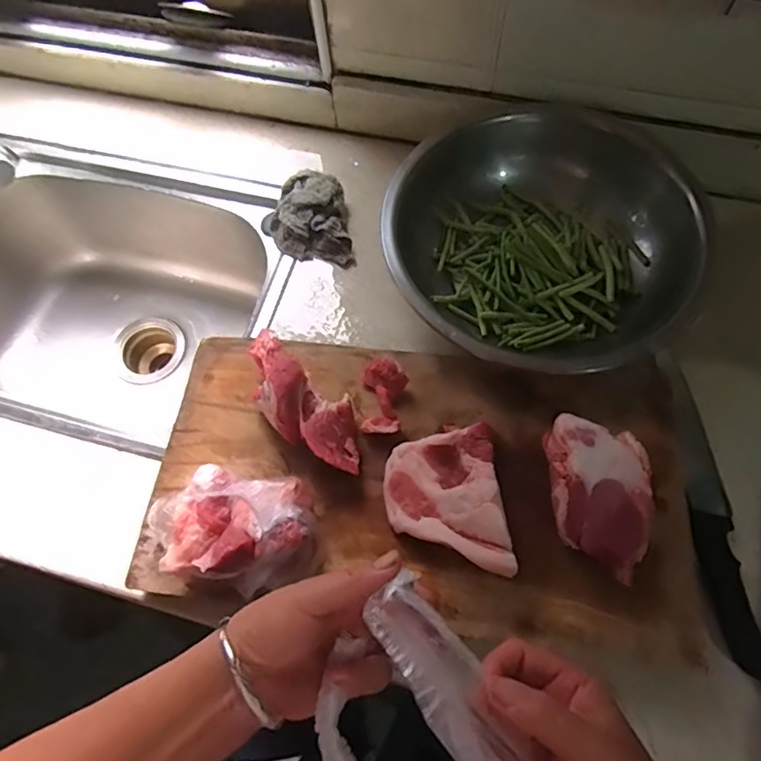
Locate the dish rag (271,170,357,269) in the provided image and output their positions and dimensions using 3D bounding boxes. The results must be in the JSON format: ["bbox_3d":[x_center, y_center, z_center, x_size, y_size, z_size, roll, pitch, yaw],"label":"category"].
[{"bbox_3d":[-0.079,-0.179,0.604,0.083,0.046,0.107,-8,67,-1],"label":"dish rag"}]

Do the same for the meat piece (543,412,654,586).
[{"bbox_3d":[0.173,0.091,0.424,0.068,0.057,0.119,-4,67,1],"label":"meat piece"}]

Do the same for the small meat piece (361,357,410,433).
[{"bbox_3d":[0.002,0.013,0.479,0.037,0.027,0.069,7,68,5],"label":"small meat piece"}]

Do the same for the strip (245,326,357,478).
[{"bbox_3d":[-0.068,0.021,0.462,0.137,0.065,0.057,40,75,17],"label":"strip"}]

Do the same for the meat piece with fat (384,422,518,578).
[{"bbox_3d":[0.051,0.099,0.433,0.088,0.049,0.111,-6,67,0],"label":"meat piece with fat"}]

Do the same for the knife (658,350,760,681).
[{"bbox_3d":[0.295,0.106,0.482,0.035,0.028,0.277,0,67,3],"label":"knife"}]

